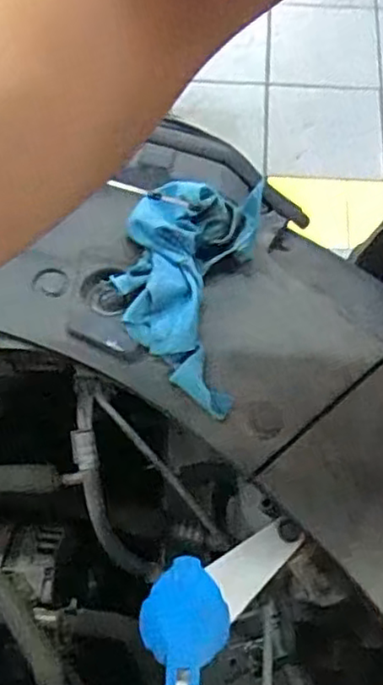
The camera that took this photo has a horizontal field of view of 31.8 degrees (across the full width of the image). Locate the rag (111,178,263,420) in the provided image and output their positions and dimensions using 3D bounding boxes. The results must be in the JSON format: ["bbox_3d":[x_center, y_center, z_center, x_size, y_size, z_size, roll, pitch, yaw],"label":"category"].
[{"bbox_3d":[-0.008,-0.045,0.490,0.101,0.047,0.177,10,60,3],"label":"rag"}]

